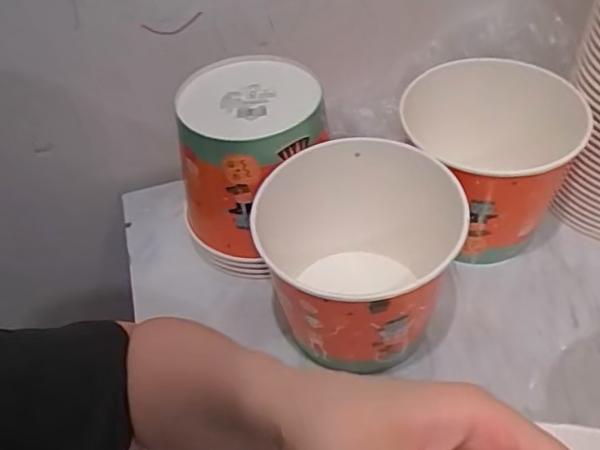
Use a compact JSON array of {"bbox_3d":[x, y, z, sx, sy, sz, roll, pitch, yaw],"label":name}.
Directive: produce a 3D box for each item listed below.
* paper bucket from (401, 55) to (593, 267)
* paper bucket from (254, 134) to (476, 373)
[{"bbox_3d":[0.176,-0.057,0.559,0.155,0.135,0.157,9,49,14],"label":"paper bucket"},{"bbox_3d":[0.063,0.028,0.490,0.170,0.130,0.160,-3,47,3],"label":"paper bucket"}]

